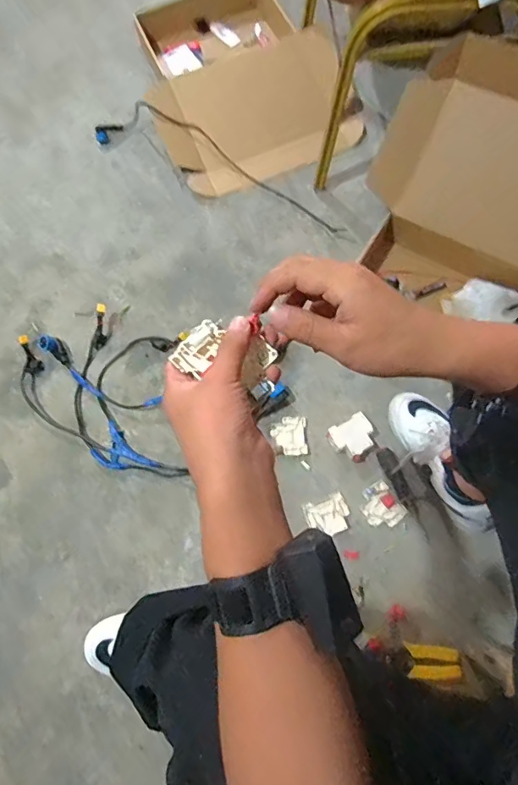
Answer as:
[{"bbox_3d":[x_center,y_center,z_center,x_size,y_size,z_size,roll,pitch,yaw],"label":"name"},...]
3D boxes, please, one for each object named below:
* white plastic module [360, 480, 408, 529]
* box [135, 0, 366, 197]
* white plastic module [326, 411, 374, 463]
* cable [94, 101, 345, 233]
[{"bbox_3d":[0.224,0.210,0.899,0.067,0.009,0.076,-34,73,-11],"label":"white plastic module"},{"bbox_3d":[-0.101,-0.806,1.251,0.573,0.119,0.626,-22,71,-8],"label":"box"},{"bbox_3d":[0.182,0.087,0.925,0.081,0.042,0.079,-30,72,-10],"label":"white plastic module"},{"bbox_3d":[-0.089,-0.564,1.177,0.687,0.072,0.138,25,72,9],"label":"cable"}]

